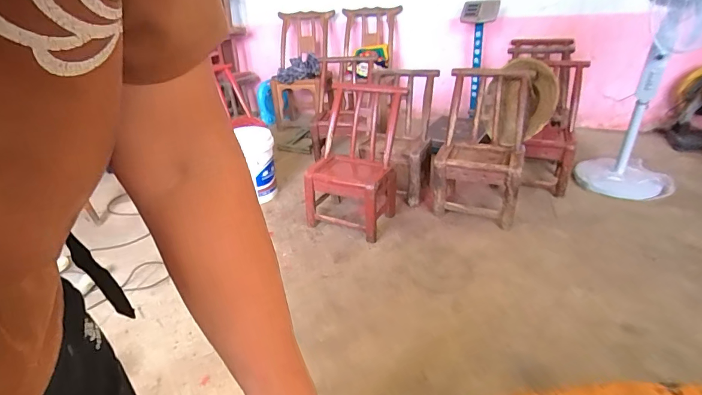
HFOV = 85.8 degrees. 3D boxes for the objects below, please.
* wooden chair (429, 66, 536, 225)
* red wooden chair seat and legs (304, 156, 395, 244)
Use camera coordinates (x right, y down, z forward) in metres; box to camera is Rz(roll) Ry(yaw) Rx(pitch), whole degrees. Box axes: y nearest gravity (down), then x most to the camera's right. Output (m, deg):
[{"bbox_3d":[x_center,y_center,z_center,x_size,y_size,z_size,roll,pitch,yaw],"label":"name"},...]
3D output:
[{"bbox_3d":[0.587,-0.227,1.793,0.432,0.695,0.499,10,32,23],"label":"wooden chair"},{"bbox_3d":[0.000,-0.016,1.820,0.353,0.339,0.306,12,33,25],"label":"red wooden chair seat and legs"}]

